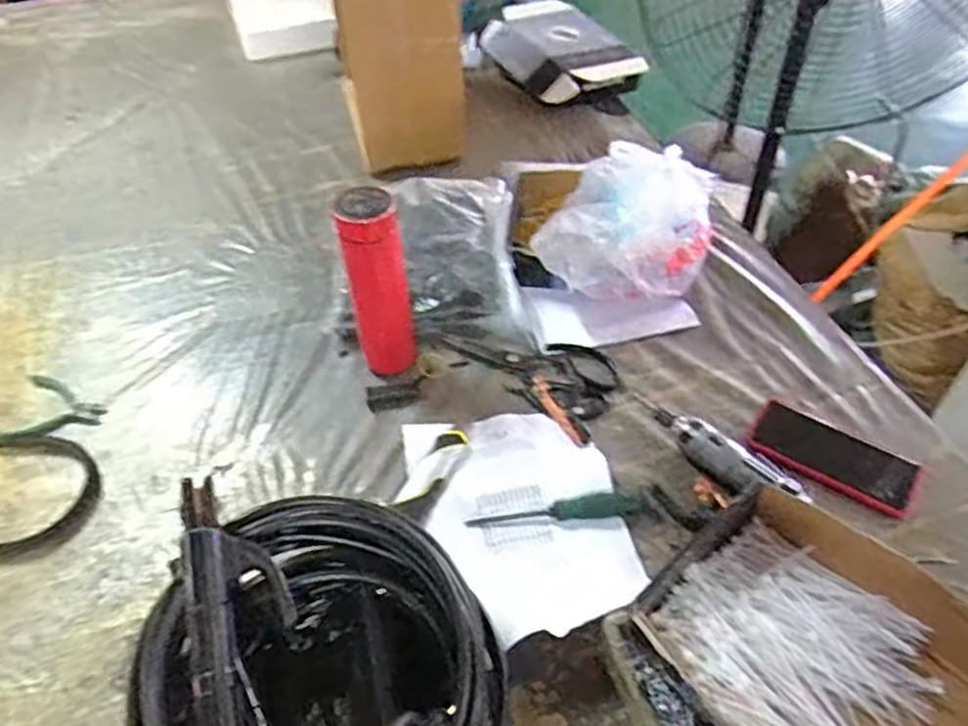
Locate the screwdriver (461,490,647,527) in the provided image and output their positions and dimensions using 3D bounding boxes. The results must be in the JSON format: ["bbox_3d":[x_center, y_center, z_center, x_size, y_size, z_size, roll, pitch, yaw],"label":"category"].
[{"bbox_3d":[0.076,0.152,0.736,0.182,0.031,0.025,-3,48,0],"label":"screwdriver"}]

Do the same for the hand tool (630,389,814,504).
[{"bbox_3d":[0.243,0.100,0.771,0.209,0.041,0.046,27,54,24],"label":"hand tool"}]

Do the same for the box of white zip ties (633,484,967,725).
[{"bbox_3d":[0.264,0.231,0.560,0.208,0.055,0.253,-36,56,-27],"label":"box of white zip ties"}]

